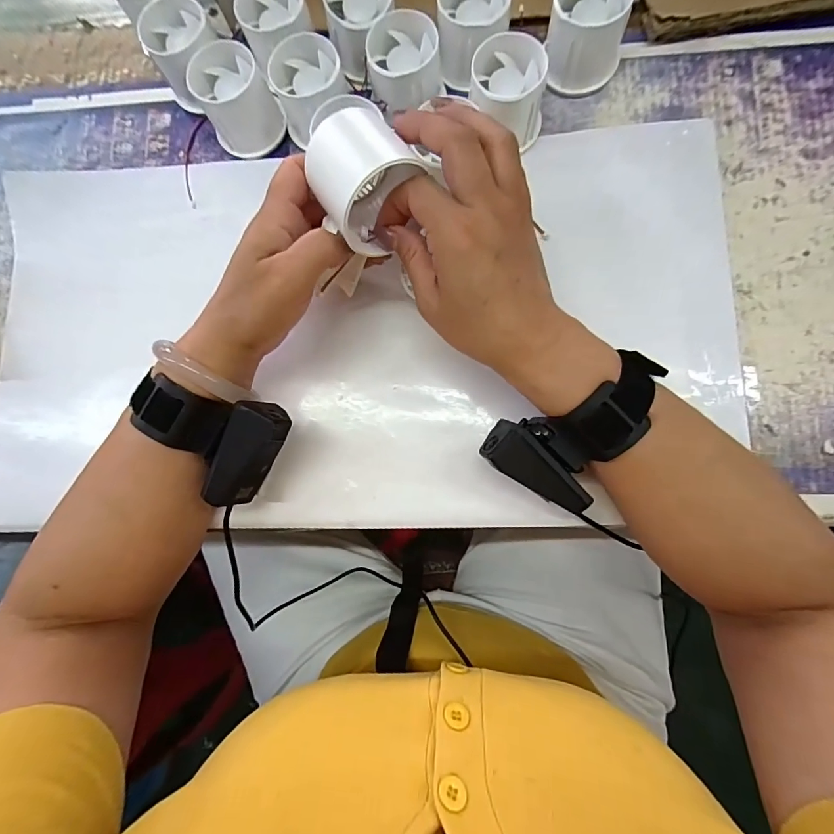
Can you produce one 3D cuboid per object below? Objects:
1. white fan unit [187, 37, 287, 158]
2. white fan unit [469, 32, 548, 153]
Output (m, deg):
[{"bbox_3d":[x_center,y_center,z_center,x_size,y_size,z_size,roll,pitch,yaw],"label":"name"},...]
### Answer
[{"bbox_3d":[-0.137,-0.238,0.323,0.052,0.051,0.052,-1,82,5],"label":"white fan unit"},{"bbox_3d":[0.065,-0.227,0.306,0.053,0.047,0.057,13,84,7],"label":"white fan unit"}]

